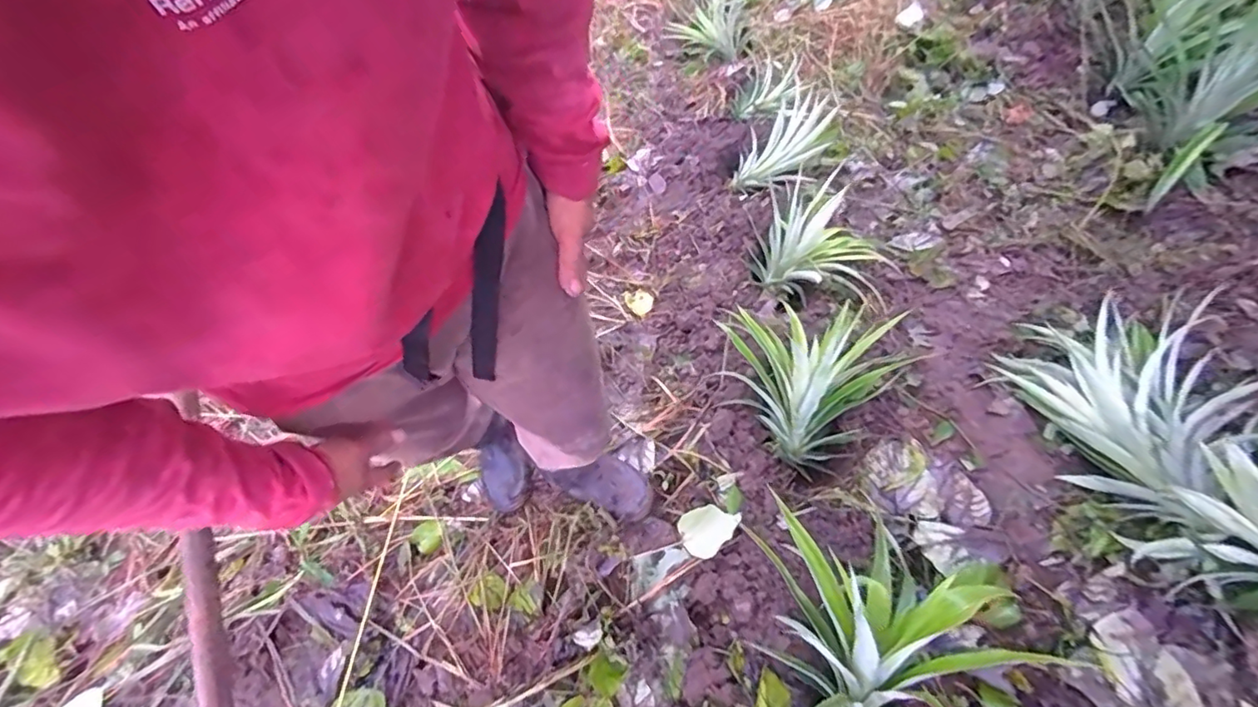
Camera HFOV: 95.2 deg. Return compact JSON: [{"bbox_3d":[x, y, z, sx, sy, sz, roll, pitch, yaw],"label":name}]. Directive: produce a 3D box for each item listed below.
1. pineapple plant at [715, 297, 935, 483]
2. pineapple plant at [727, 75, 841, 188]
[{"bbox_3d":[0.368,0.002,1.165,0.314,0.164,0.363,37,74,15],"label":"pineapple plant"},{"bbox_3d":[0.468,-0.622,1.739,0.236,0.188,0.379,30,72,13],"label":"pineapple plant"}]

